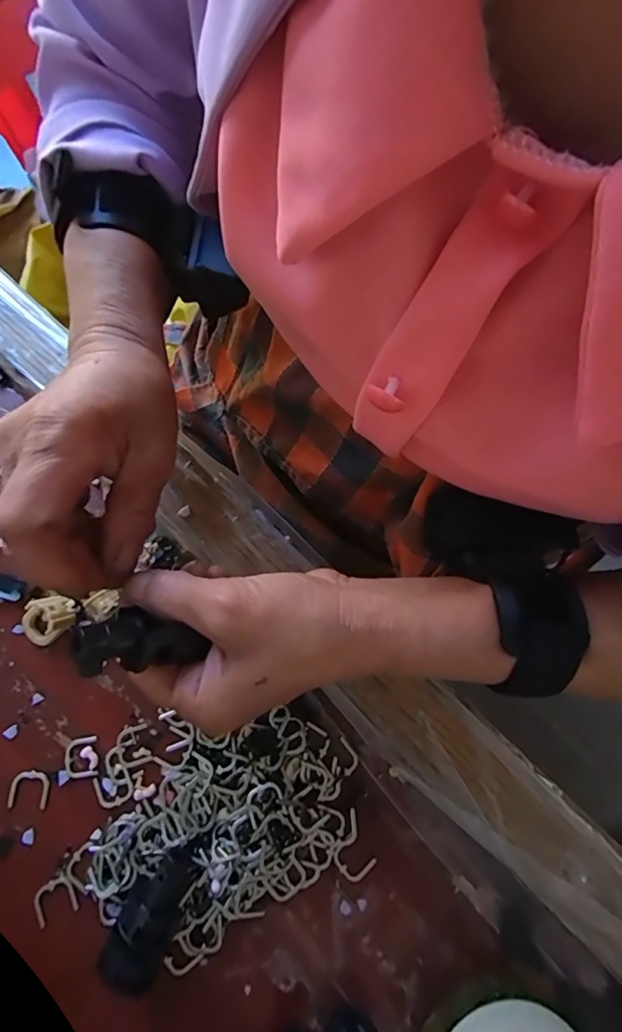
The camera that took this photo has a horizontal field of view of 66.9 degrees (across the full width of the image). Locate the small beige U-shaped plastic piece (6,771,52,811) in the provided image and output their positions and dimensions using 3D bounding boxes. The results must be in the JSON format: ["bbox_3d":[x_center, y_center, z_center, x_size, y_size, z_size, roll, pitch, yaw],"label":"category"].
[{"bbox_3d":[-0.144,0.140,0.240,0.020,0.004,0.017,4,75,-4],"label":"small beige U-shaped plastic piece"}]

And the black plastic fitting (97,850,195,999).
[{"bbox_3d":[-0.074,0.182,0.214,0.025,0.021,0.052,27,65,6],"label":"black plastic fitting"}]

